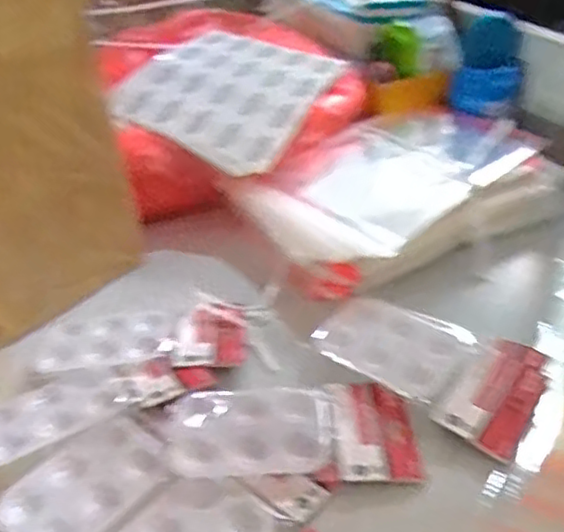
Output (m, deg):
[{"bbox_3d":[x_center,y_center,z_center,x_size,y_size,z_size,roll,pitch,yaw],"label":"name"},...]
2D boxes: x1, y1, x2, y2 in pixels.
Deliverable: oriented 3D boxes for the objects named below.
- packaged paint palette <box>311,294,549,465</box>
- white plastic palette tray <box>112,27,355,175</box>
[{"bbox_3d":[0.135,0.078,0.593,0.195,0.012,0.121,25,46,33],"label":"packaged paint palette"},{"bbox_3d":[-0.061,-0.215,0.806,0.204,0.033,0.249,24,54,10],"label":"white plastic palette tray"}]

